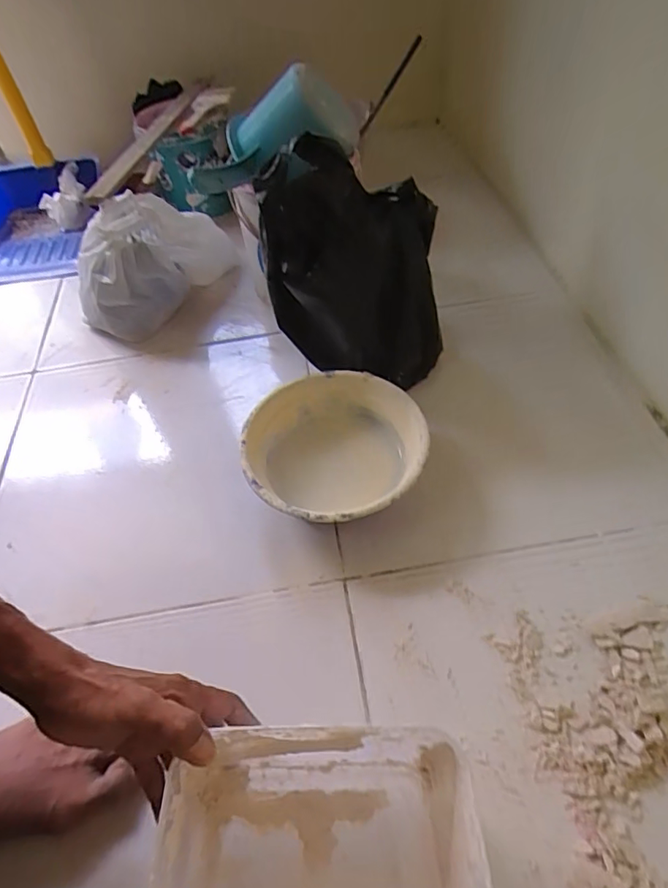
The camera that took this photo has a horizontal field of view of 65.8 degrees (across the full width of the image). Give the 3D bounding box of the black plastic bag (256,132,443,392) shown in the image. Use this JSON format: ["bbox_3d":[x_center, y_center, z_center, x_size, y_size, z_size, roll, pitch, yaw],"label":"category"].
[{"bbox_3d":[0.045,-0.201,0.629,0.170,0.259,0.198,31,61,26],"label":"black plastic bag"}]

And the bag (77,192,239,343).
[{"bbox_3d":[-0.281,-0.288,0.795,0.141,0.150,0.245,21,56,20],"label":"bag"}]

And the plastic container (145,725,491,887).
[{"bbox_3d":[-0.011,0.272,0.336,0.201,0.094,0.140,-4,51,3],"label":"plastic container"}]

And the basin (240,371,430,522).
[{"bbox_3d":[0.001,0.013,0.583,0.196,0.067,0.196,-3,51,4],"label":"basin"}]

